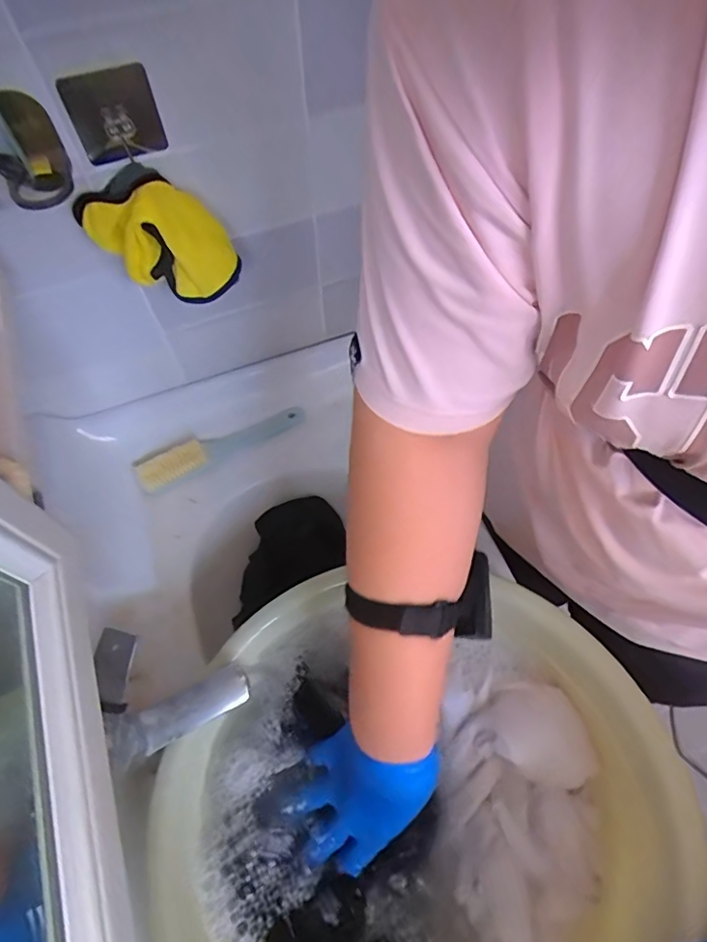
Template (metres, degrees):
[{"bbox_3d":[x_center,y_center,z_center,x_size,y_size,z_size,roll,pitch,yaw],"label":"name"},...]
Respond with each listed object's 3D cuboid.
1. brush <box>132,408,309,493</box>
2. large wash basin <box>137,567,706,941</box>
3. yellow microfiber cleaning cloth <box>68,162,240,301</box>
[{"bbox_3d":[-0.185,-0.039,0.766,0.240,0.027,0.061,-27,66,-13],"label":"brush"},{"bbox_3d":[0.039,0.273,0.442,0.443,0.124,0.401,-35,68,-16],"label":"large wash basin"},{"bbox_3d":[-0.190,-0.229,0.535,0.139,0.101,0.068,-9,63,-4],"label":"yellow microfiber cleaning cloth"}]

